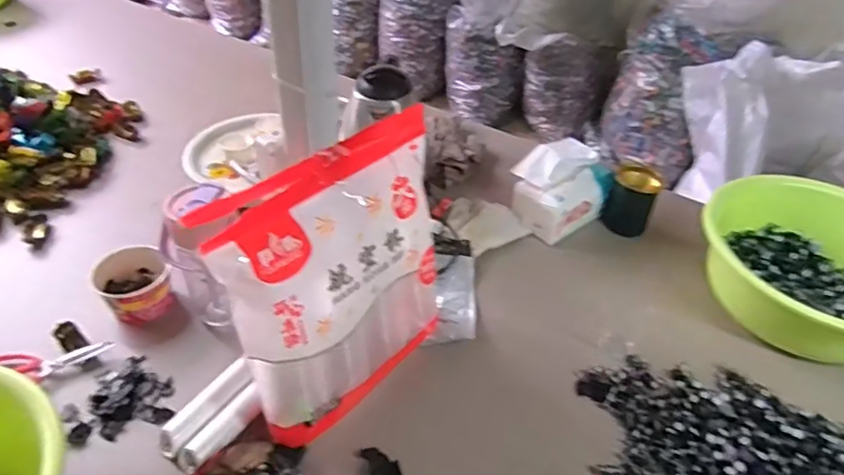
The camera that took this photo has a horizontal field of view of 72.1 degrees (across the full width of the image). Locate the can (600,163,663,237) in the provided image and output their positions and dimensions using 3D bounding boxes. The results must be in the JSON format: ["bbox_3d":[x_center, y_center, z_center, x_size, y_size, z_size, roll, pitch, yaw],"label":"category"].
[{"bbox_3d":[0.353,-0.064,0.978,0.077,0.096,0.063,20,44,16],"label":"can"}]

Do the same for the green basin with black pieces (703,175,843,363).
[{"bbox_3d":[0.577,0.050,0.853,0.269,0.120,0.325,-31,53,-33],"label":"green basin with black pieces"}]

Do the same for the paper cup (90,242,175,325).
[{"bbox_3d":[-0.389,0.065,0.787,0.088,0.057,0.099,-25,50,-29],"label":"paper cup"}]

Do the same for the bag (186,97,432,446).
[{"bbox_3d":[-0.078,0.048,0.666,0.298,0.278,0.146,-29,52,-32],"label":"bag"}]

